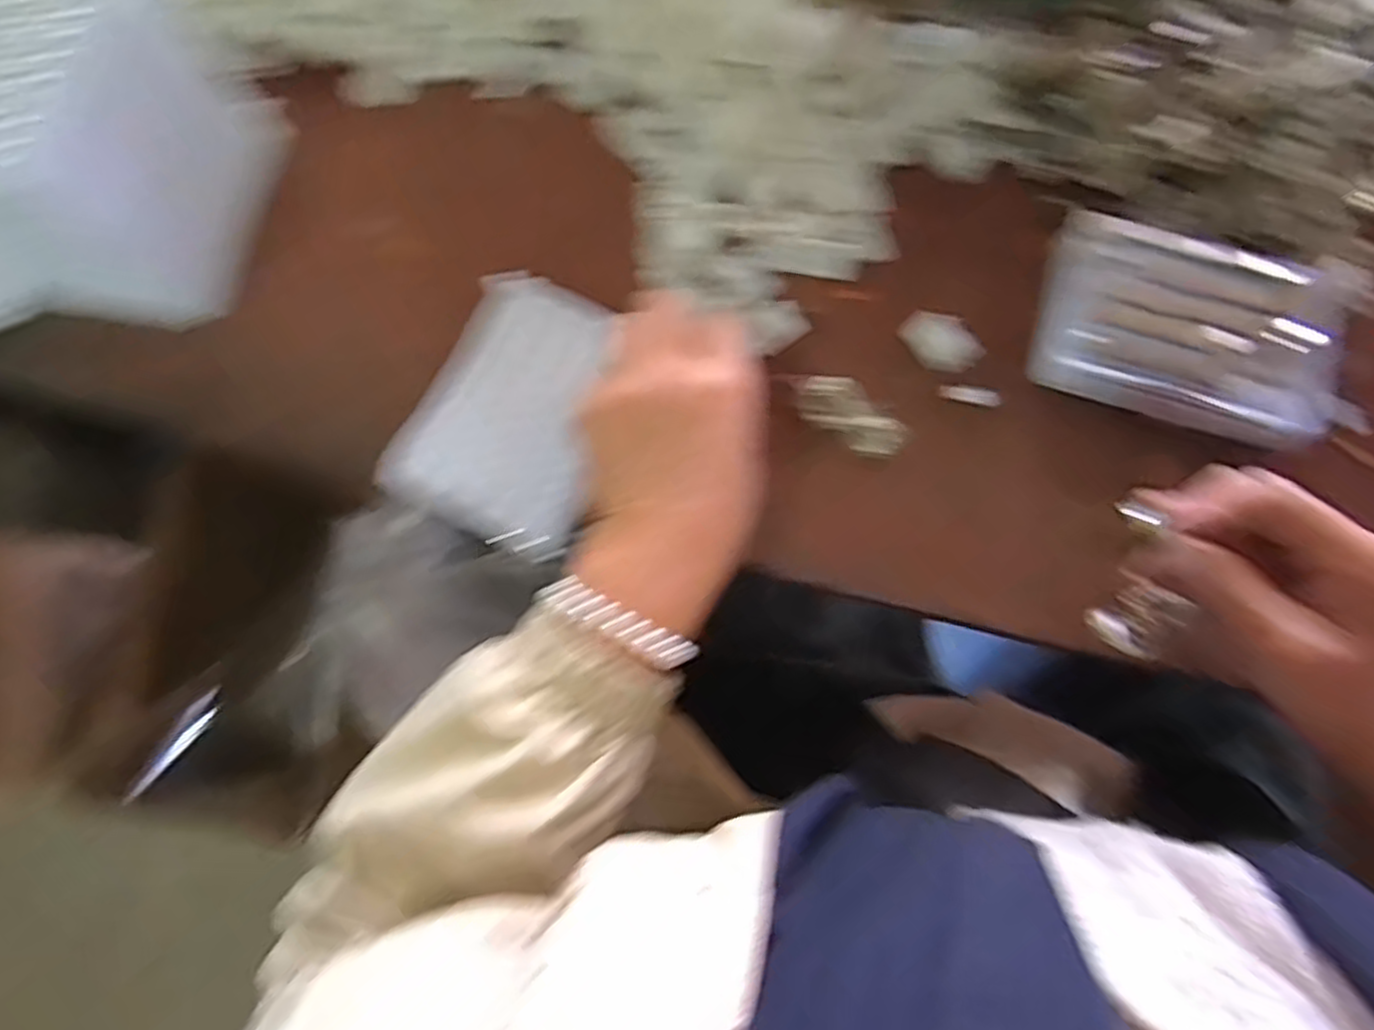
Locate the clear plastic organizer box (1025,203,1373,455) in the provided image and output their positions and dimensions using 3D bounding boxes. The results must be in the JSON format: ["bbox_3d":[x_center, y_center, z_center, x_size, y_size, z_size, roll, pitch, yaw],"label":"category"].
[{"bbox_3d":[0.280,-0.096,0.422,0.173,0.038,0.104,13,78,2],"label":"clear plastic organizer box"}]

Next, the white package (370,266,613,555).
[{"bbox_3d":[-0.088,-0.058,0.410,0.104,0.013,0.139,23,78,4],"label":"white package"}]

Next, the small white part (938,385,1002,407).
[{"bbox_3d":[0.158,-0.067,0.430,0.034,0.004,0.008,11,78,2],"label":"small white part"}]

